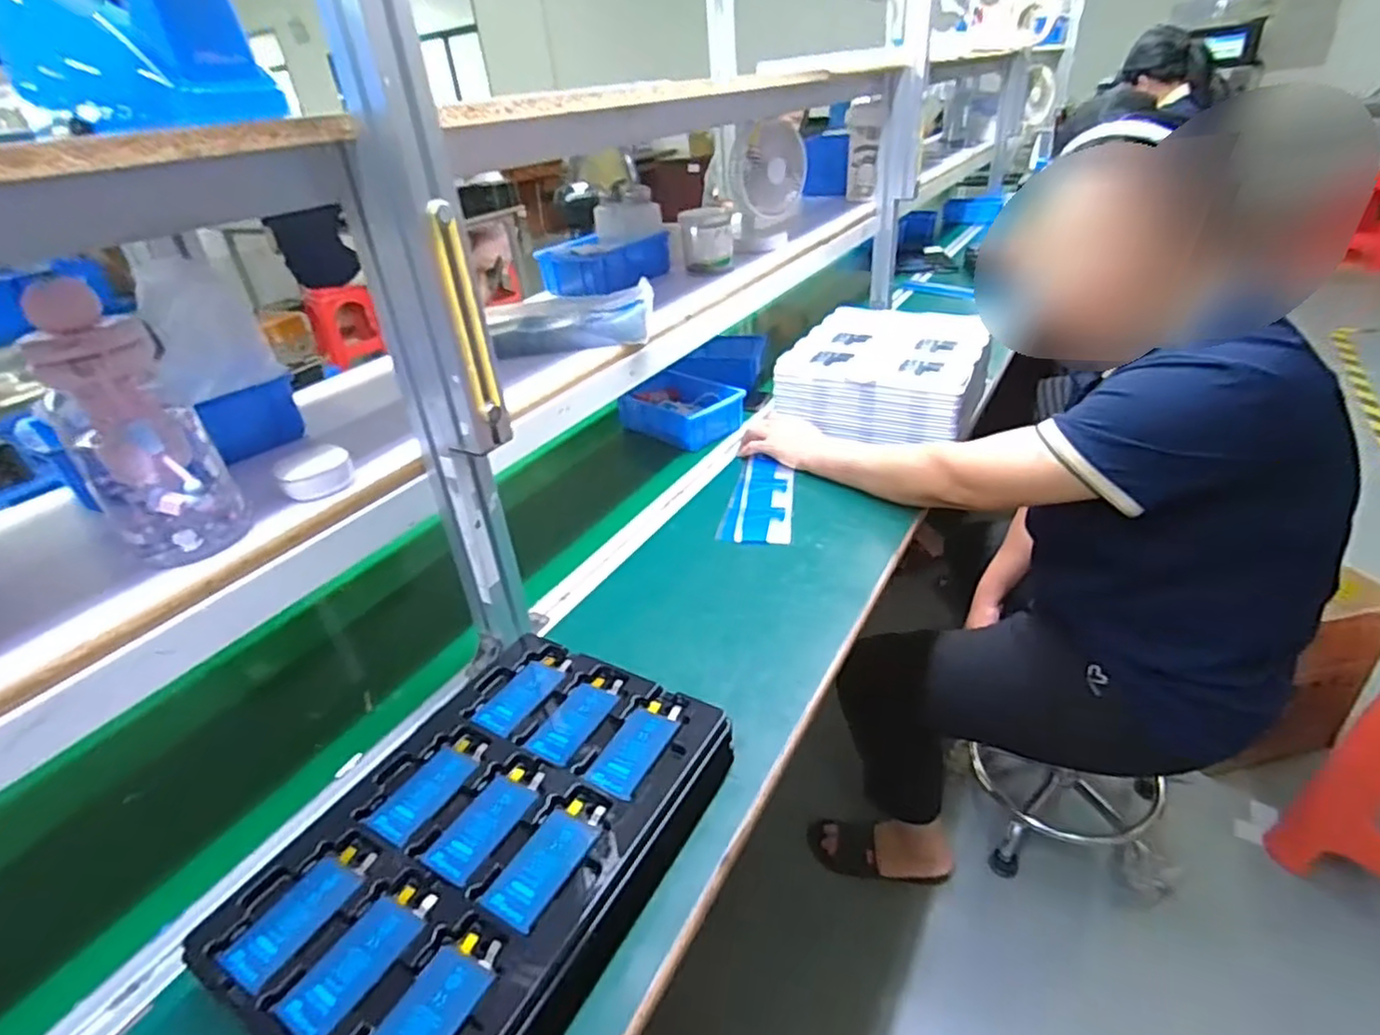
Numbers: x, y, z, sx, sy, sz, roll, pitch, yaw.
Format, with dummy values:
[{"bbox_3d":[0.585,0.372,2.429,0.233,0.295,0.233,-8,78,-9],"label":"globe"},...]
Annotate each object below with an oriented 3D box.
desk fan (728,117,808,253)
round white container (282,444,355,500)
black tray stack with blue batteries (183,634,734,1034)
[{"bbox_3d":[0.137,-0.569,1.192,0.125,0.213,0.124,-1,32,9],"label":"desk fan"},{"bbox_3d":[-0.315,-0.040,0.581,0.053,0.026,0.050,-5,32,3],"label":"round white container"},{"bbox_3d":[-0.150,0.243,0.519,0.239,0.050,0.343,13,37,28],"label":"black tray stack with blue batteries"}]

